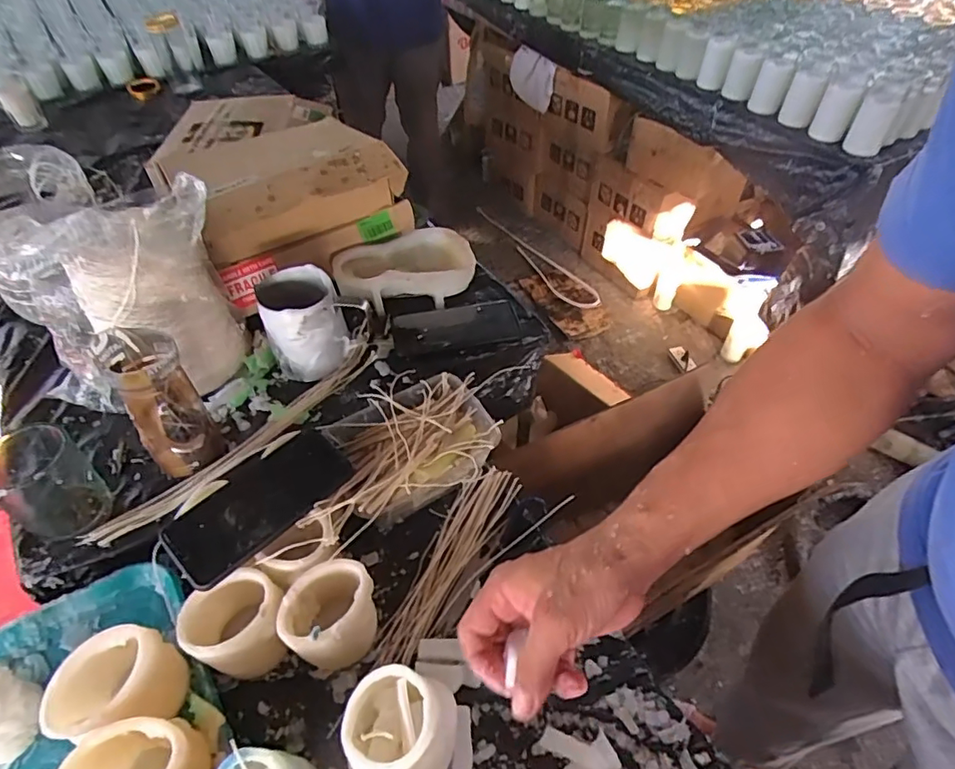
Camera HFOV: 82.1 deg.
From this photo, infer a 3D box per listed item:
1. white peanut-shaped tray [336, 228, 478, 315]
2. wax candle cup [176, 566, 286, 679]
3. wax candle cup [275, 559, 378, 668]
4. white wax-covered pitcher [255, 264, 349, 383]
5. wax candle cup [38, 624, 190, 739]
[{"bbox_3d":[-0.097,-0.152,0.739,0.179,0.050,0.108,-19,51,-17],"label":"white peanut-shaped tray"},{"bbox_3d":[-0.197,0.204,0.461,0.077,0.079,0.059,-30,55,-25],"label":"wax candle cup"},{"bbox_3d":[-0.123,0.200,0.468,0.070,0.078,0.064,0,48,0],"label":"wax candle cup"},{"bbox_3d":[-0.199,-0.072,0.636,0.086,0.102,0.089,-20,51,-17],"label":"white wax-covered pitcher"},{"bbox_3d":[-0.274,0.234,0.423,0.060,0.069,0.081,28,53,22],"label":"wax candle cup"}]

